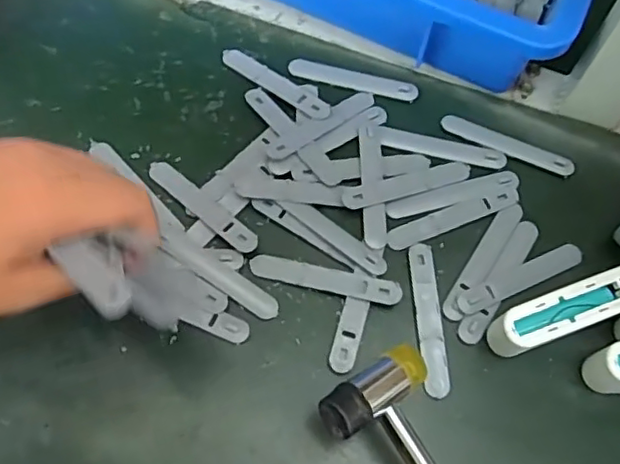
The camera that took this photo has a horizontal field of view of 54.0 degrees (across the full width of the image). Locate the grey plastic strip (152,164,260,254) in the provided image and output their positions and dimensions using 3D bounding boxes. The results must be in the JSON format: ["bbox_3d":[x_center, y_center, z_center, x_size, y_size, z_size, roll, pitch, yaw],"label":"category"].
[{"bbox_3d":[-0.071,-0.018,0.399,0.094,0.009,0.015,39,72,14],"label":"grey plastic strip"}]

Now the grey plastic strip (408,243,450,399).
[{"bbox_3d":[0.074,0.053,0.377,0.016,0.004,0.096,-2,68,-2],"label":"grey plastic strip"}]

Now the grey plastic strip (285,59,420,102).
[{"bbox_3d":[0.032,-0.114,0.453,0.096,0.004,0.014,15,68,5],"label":"grey plastic strip"}]

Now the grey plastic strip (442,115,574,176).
[{"bbox_3d":[0.141,-0.063,0.434,0.094,0.004,0.015,24,69,8],"label":"grey plastic strip"}]

